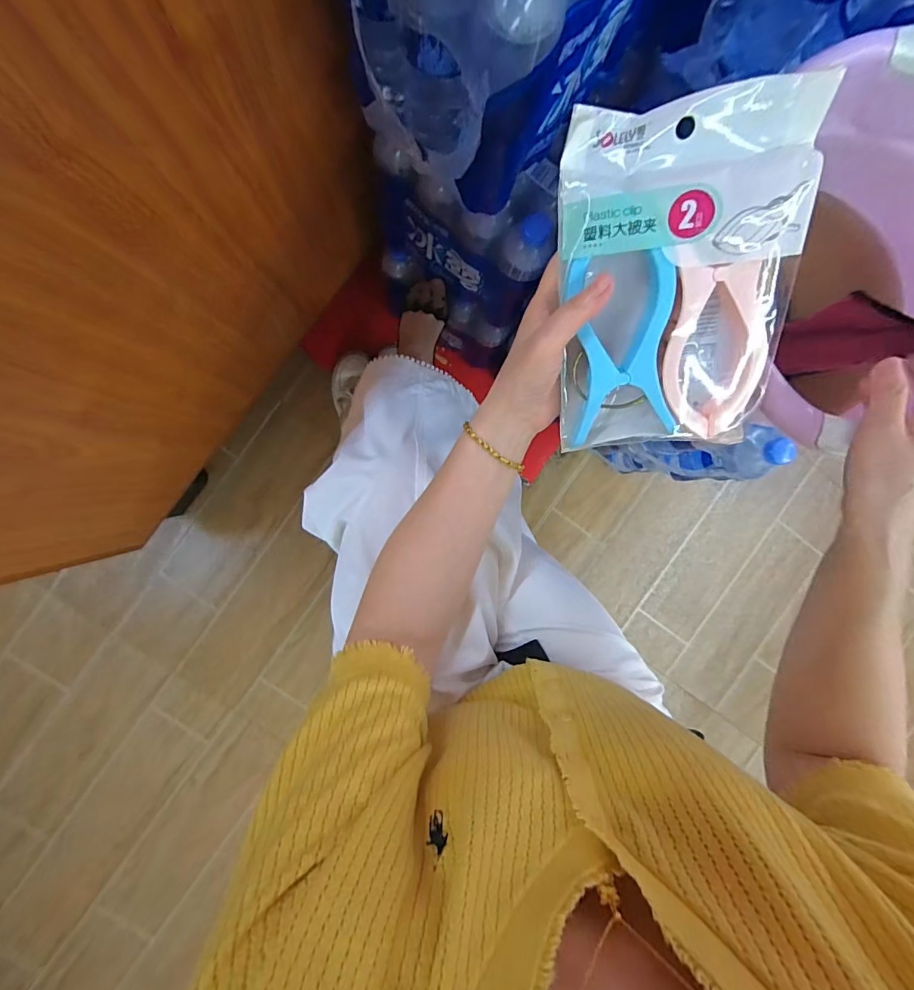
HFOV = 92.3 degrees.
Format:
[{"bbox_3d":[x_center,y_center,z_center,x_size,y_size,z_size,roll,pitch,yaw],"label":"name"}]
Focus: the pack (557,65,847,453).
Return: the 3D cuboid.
[{"bbox_3d":[0.135,-0.127,0.283,0.131,0.032,0.197,-1,122,11],"label":"pack"}]

